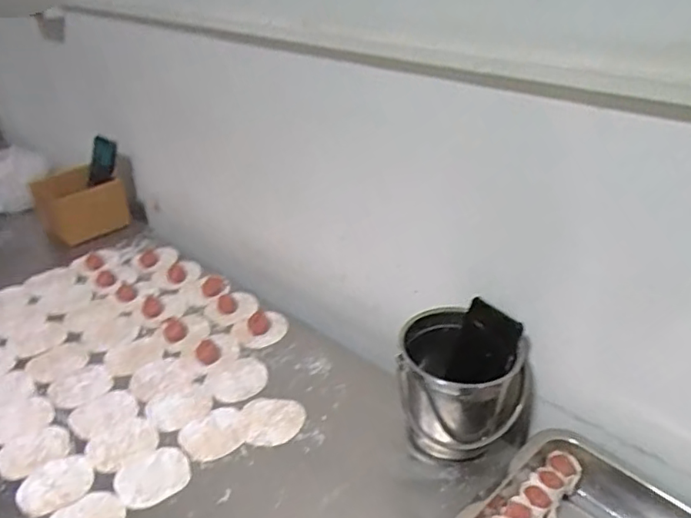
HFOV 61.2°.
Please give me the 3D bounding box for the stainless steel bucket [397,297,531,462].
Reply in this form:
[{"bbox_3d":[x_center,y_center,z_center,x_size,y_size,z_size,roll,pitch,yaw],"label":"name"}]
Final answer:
[{"bbox_3d":[0.140,0.145,0.683,0.143,0.144,0.127,4,31,9],"label":"stainless steel bucket"}]

